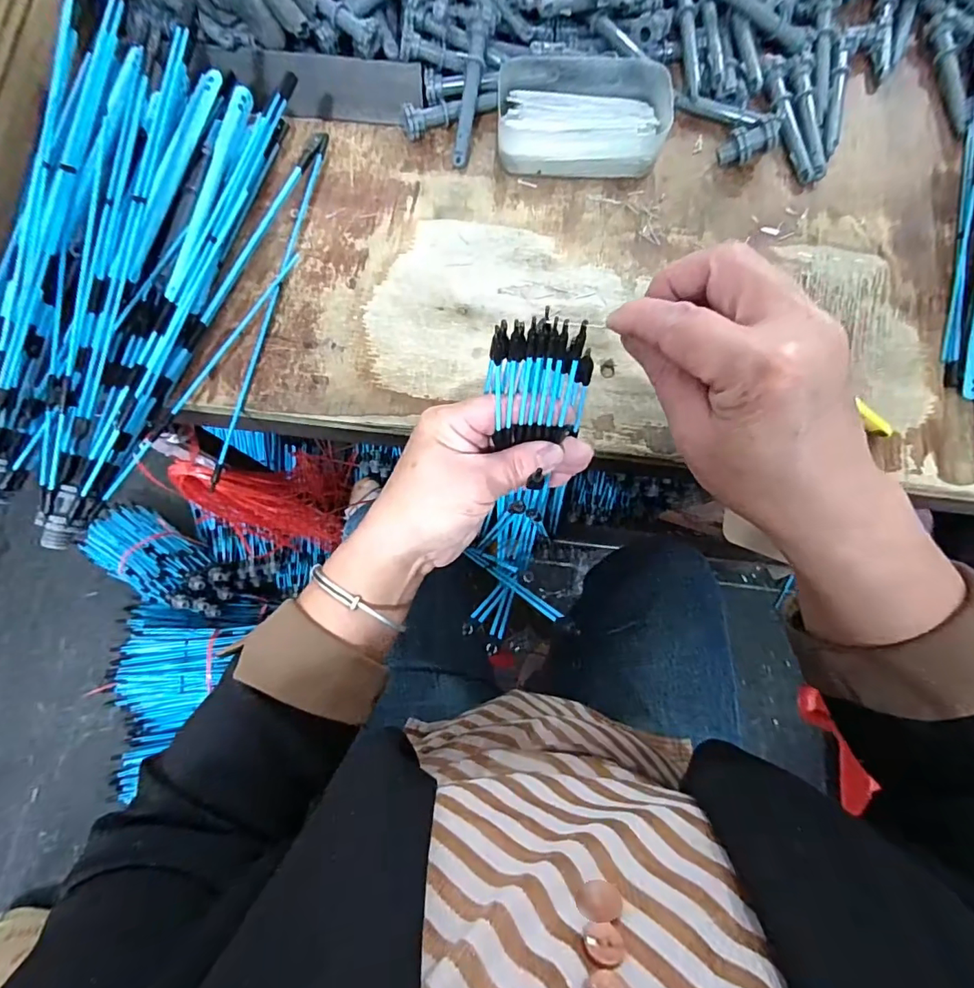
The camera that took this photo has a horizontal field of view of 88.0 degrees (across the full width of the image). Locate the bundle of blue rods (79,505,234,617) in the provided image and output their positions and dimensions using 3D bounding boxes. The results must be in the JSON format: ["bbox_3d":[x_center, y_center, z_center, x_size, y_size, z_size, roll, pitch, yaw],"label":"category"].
[{"bbox_3d":[-0.598,0.118,0.915,0.344,0.084,0.118,23,79,25],"label":"bundle of blue rods"}]

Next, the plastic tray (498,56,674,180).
[{"bbox_3d":[0.068,-0.268,0.358,0.117,0.029,0.072,1,79,-1],"label":"plastic tray"}]

